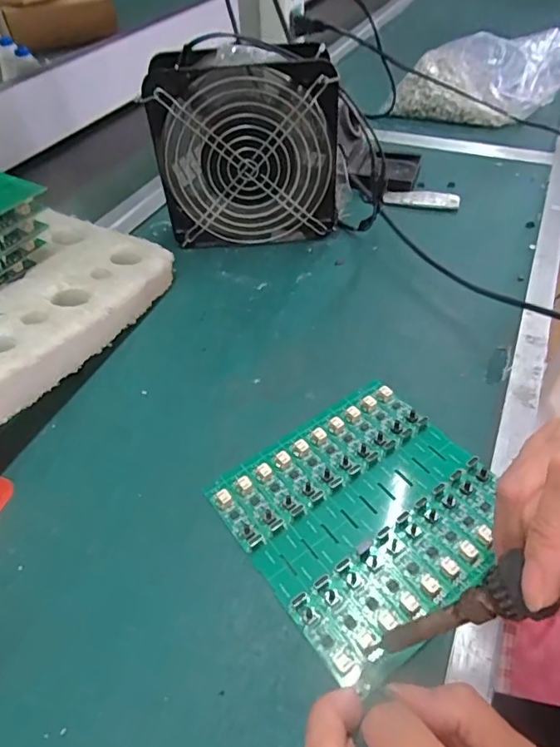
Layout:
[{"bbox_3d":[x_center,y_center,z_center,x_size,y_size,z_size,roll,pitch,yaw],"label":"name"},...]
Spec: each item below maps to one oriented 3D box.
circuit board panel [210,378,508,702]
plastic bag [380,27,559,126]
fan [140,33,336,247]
[{"bbox_3d":[0.048,0.071,0.281,0.135,0.010,0.132,-29,52,-24],"label":"circuit board panel"},{"bbox_3d":[0.250,-0.357,0.622,0.216,0.104,0.117,27,54,26],"label":"plastic bag"},{"bbox_3d":[-0.028,-0.195,0.438,0.145,0.158,0.057,-5,46,-1],"label":"fan"}]

